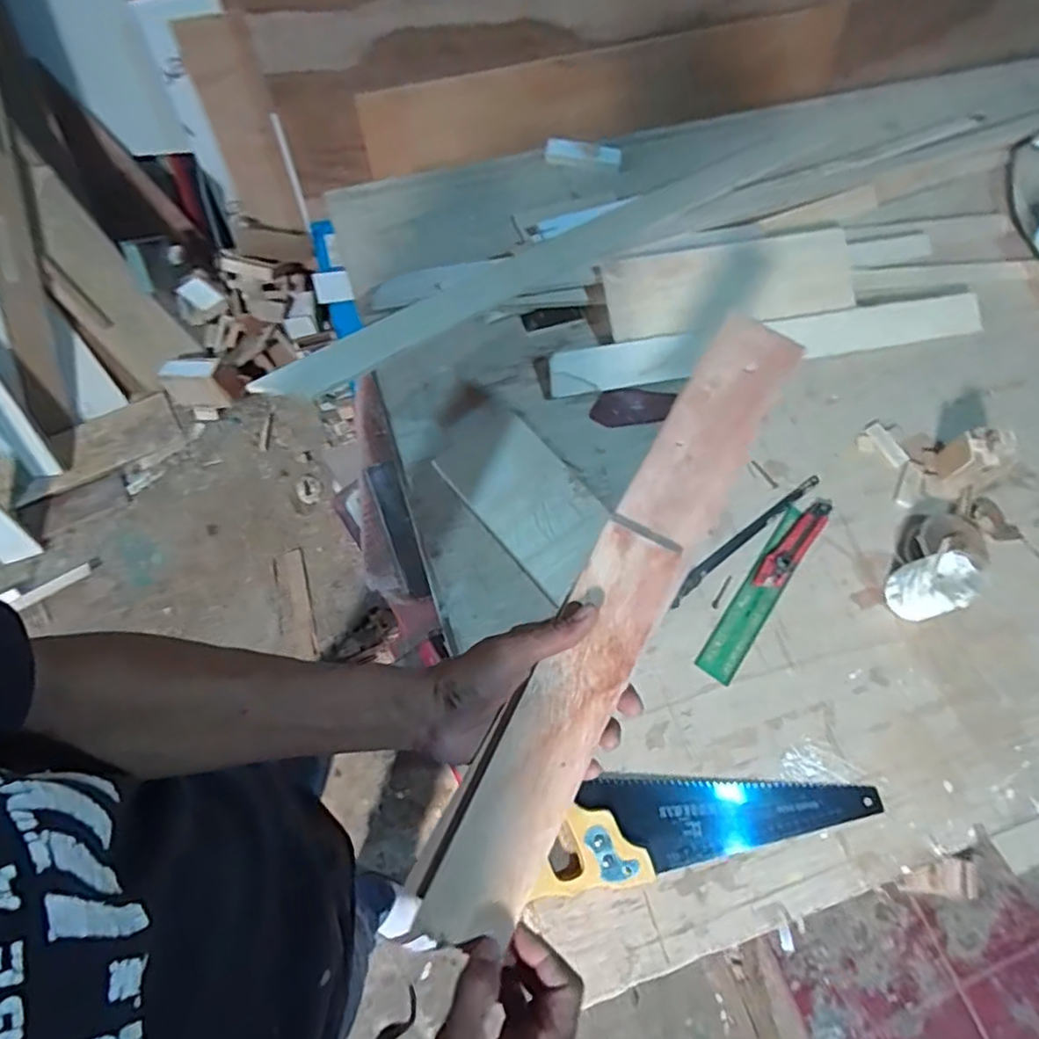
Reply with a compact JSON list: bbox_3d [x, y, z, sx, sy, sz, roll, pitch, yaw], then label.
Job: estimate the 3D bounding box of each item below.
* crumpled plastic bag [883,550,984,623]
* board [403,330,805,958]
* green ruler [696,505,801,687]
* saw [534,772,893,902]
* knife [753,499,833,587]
[{"bbox_3d":[0.491,0.081,0.740,0.063,0.084,0.069,-21,70,-12],"label":"crumpled plastic bag"},{"bbox_3d":[0.069,0.055,0.419,0.064,0.020,0.460,29,78,10],"label":"board"},{"bbox_3d":[0.300,0.091,0.768,0.044,0.008,0.250,35,72,9],"label":"green ruler"},{"bbox_3d":[0.203,0.321,0.665,0.377,0.024,0.100,-5,67,-6],"label":"saw"},{"bbox_3d":[0.353,0.031,0.788,0.035,0.016,0.151,39,70,13],"label":"knife"}]

